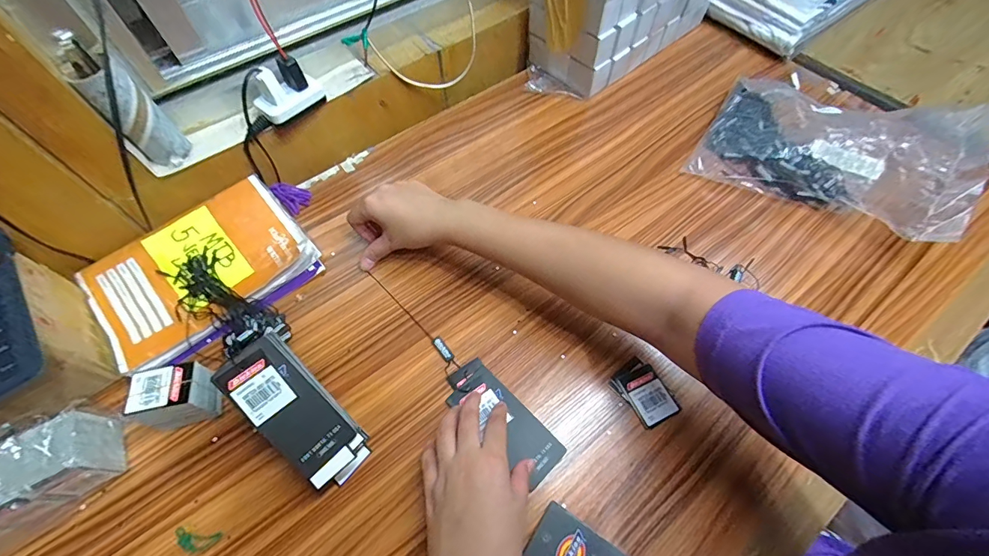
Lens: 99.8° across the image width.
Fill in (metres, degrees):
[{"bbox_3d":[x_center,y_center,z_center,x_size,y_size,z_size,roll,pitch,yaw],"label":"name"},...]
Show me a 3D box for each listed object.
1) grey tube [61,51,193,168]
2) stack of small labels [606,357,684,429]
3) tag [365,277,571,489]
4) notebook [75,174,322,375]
[{"bbox_3d":[-0.353,-0.163,0.406,0.054,0.096,0.044,41,68,21],"label":"grey tube"},{"bbox_3d":[0.142,0.107,0.392,0.043,0.005,0.059,-30,66,-16],"label":"stack of small labels"},{"bbox_3d":[-0.040,0.086,0.405,0.254,0.005,0.044,40,68,21],"label":"tag"},{"bbox_3d":[-0.310,-0.011,0.445,0.202,0.021,0.142,-38,69,-19],"label":"notebook"}]

